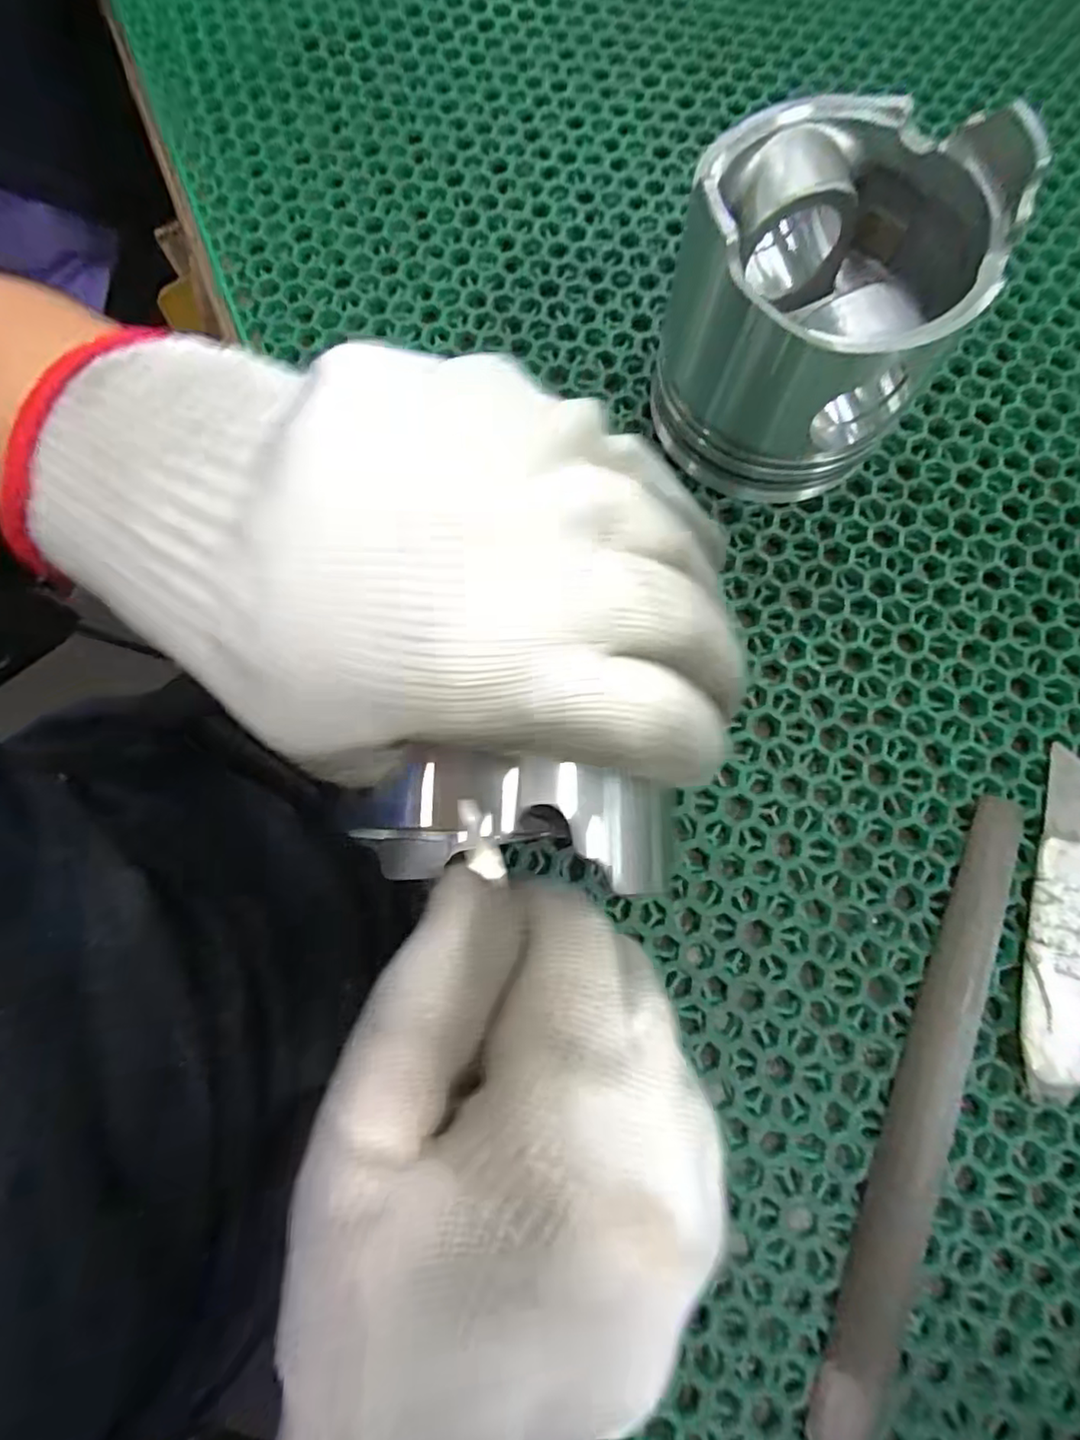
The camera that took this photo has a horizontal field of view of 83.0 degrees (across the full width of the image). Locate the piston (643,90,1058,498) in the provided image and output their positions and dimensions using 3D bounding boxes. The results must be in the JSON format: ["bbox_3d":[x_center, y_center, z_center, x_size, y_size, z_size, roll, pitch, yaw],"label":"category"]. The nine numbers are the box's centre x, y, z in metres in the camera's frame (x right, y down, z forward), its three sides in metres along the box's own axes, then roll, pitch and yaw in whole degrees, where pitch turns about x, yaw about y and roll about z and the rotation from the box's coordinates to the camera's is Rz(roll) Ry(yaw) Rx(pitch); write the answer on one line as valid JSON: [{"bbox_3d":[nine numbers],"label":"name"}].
[{"bbox_3d":[0.089,-0.136,0.206,0.086,0.083,0.080,0,78,1],"label":"piston"}]

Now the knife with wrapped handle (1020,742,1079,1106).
[{"bbox_3d":[0.172,0.065,0.201,0.020,0.009,0.111,17,79,4],"label":"knife with wrapped handle"}]

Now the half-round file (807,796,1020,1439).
[{"bbox_3d":[0.115,0.139,0.190,0.017,0.005,0.236,22,80,5],"label":"half-round file"}]

